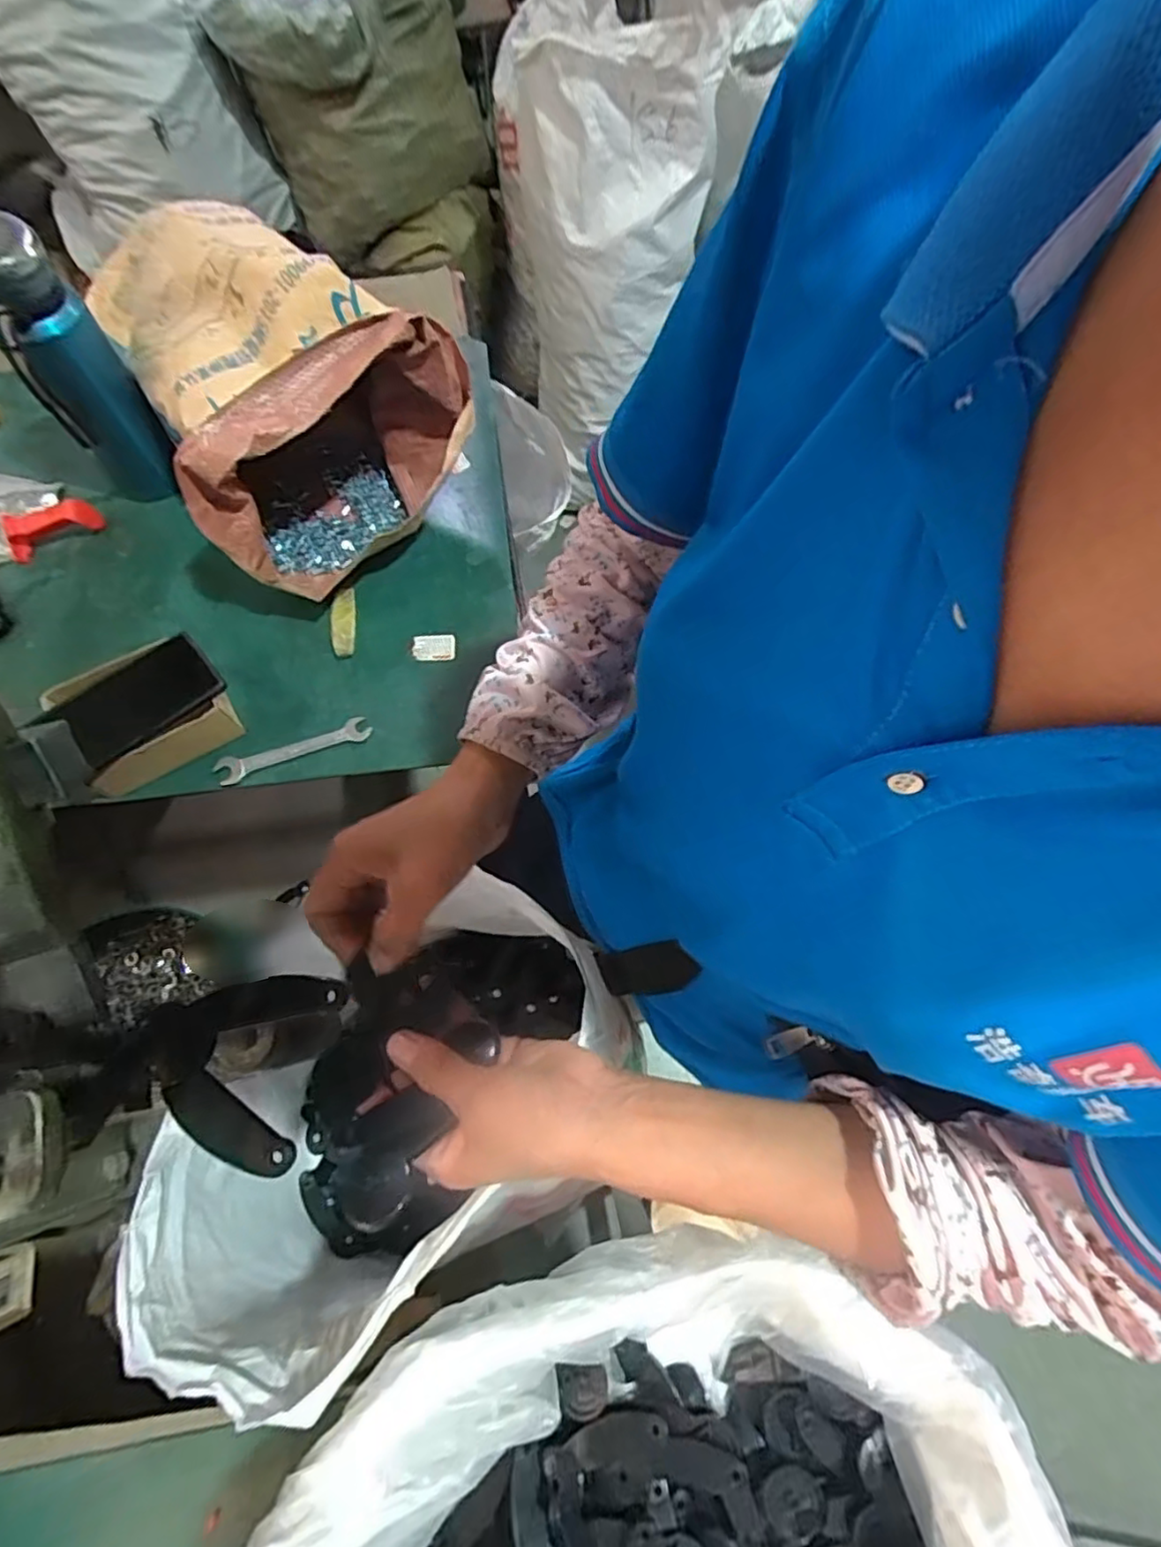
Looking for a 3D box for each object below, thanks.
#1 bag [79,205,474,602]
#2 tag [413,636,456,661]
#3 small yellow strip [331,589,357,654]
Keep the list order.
[{"bbox_3d":[-0.287,-0.371,0.624,0.272,0.218,0.304,-36,73,-13],"label":"bag"},{"bbox_3d":[-0.149,-0.128,0.641,0.041,0.004,0.028,-4,79,-9],"label":"tag"},{"bbox_3d":[-0.239,-0.153,0.634,0.023,0.007,0.079,-6,69,-3],"label":"small yellow strip"}]

